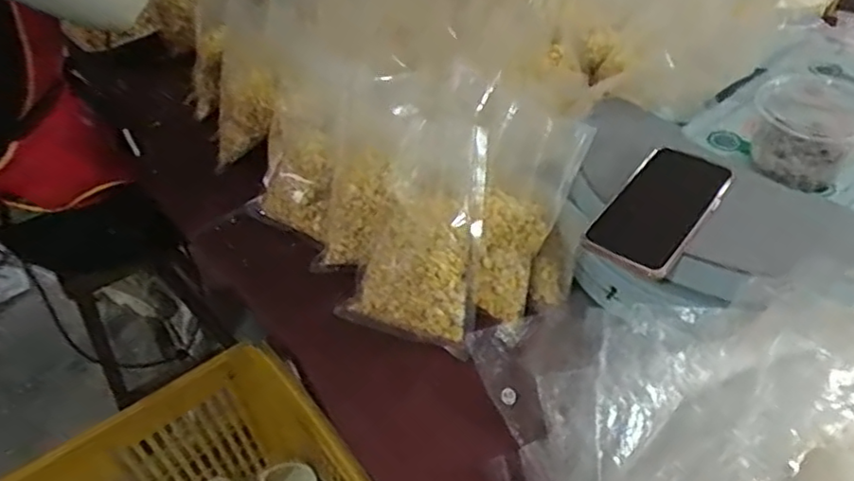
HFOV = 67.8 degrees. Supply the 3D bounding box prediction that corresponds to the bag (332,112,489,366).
[{"bbox_3d":[-0.010,-0.008,0.675,0.144,0.057,0.227,6,84,34],"label":"bag"}]

